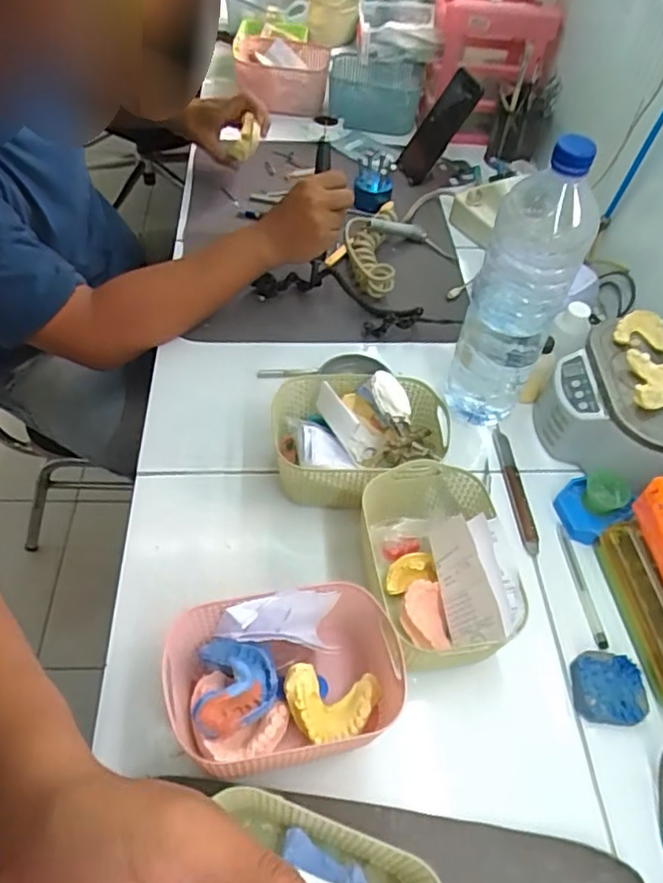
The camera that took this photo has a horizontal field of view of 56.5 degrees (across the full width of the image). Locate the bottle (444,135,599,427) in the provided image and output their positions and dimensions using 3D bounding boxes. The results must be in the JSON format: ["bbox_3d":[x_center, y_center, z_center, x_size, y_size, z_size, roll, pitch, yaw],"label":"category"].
[{"bbox_3d":[0.178,-0.136,0.610,0.086,0.313,0.074,19,54,9],"label":"bottle"}]

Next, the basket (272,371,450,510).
[{"bbox_3d":[0.026,0.006,0.639,0.174,0.094,0.124,3,53,-3],"label":"basket"}]

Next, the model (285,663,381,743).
[{"bbox_3d":[-0.001,0.207,0.492,0.076,0.023,0.047,18,74,-21],"label":"model"}]

